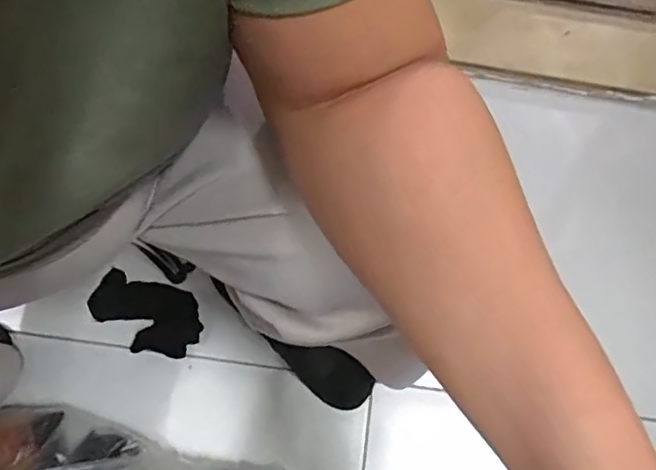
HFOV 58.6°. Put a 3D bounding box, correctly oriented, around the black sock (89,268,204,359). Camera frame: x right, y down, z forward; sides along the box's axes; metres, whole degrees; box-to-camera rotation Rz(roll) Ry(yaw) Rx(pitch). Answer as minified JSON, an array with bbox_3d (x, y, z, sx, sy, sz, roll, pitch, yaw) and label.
[{"bbox_3d":[-0.236,0.103,0.758,0.147,0.009,0.084,17,73,4],"label":"black sock"}]

